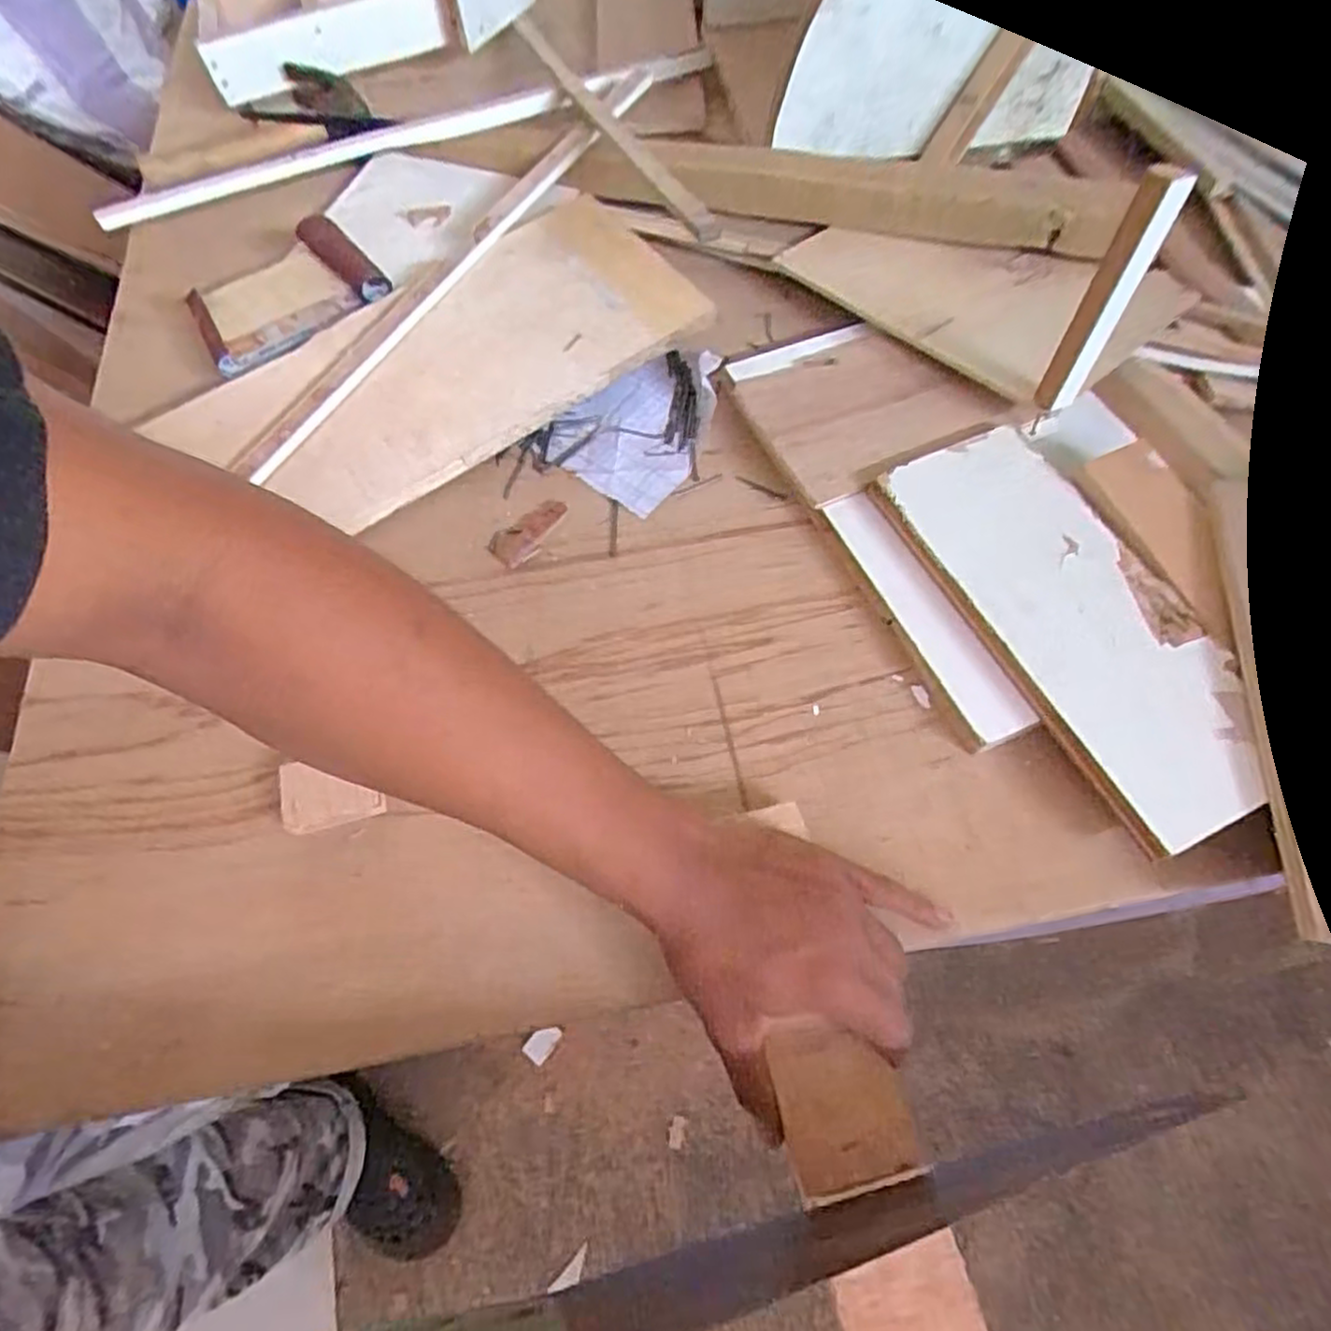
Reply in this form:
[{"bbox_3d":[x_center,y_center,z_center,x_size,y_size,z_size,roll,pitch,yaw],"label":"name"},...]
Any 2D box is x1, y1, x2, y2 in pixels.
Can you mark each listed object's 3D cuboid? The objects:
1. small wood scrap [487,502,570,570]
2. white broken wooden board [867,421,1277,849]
[{"bbox_3d":[-0.093,-0.094,0.521,0.060,0.004,0.029,-37,67,-17],"label":"small wood scrap"},{"bbox_3d":[0.245,-0.032,0.452,0.108,0.026,0.271,-25,64,-12],"label":"white broken wooden board"}]

